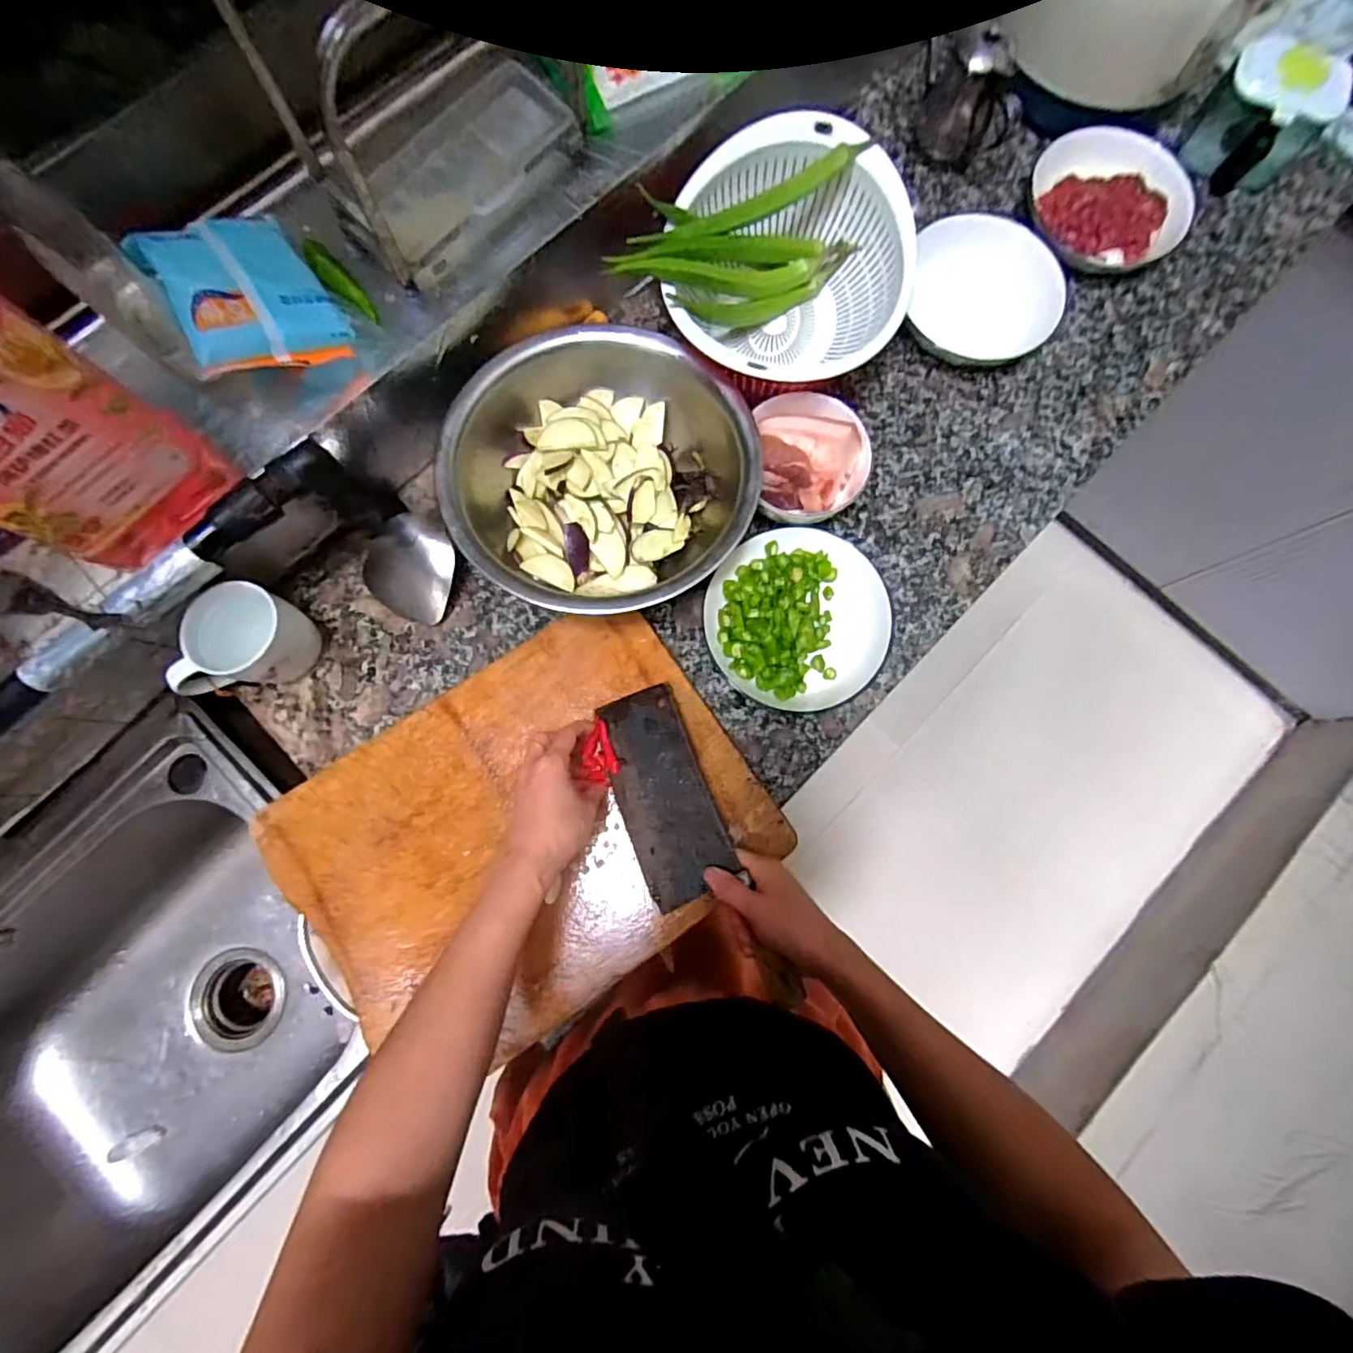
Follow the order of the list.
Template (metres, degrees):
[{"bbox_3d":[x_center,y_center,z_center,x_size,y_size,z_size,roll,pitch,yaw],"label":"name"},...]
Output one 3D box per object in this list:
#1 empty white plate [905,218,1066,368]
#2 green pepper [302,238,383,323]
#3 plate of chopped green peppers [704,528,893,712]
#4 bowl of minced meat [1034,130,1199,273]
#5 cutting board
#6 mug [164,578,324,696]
[{"bbox_3d":[0.322,-0.405,0.628,0.156,0.044,0.144,8,79,0],"label":"empty white plate"},{"bbox_3d":[-0.277,-0.325,0.490,0.023,0.017,0.075,-44,99,-8],"label":"green pepper"},{"bbox_3d":[0.113,-0.058,0.562,0.164,0.032,0.169,0,79,-1],"label":"plate of chopped green peppers"},{"bbox_3d":[0.471,-0.517,0.647,0.142,0.061,0.136,0,79,-1],"label":"bowl of minced meat"},{"bbox_3d":[-0.132,0.138,0.522,0.387,0.027,0.298,-36,82,-7],"label":"cutting board"},{"bbox_3d":[-0.382,-0.024,0.532,0.083,0.083,0.102,15,79,2],"label":"mug"}]

